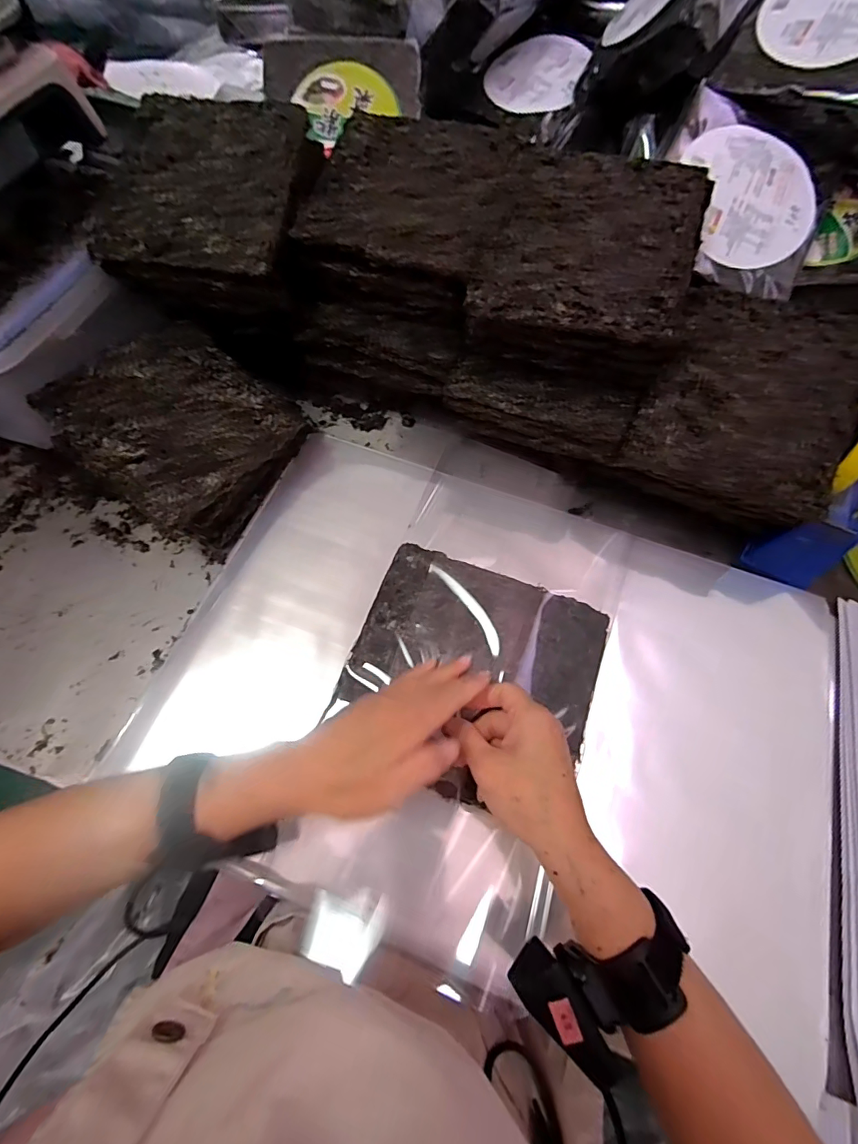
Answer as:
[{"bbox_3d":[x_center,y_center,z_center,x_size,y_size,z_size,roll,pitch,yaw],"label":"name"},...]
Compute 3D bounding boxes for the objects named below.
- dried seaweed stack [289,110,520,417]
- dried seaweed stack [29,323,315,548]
[{"bbox_3d":[-0.029,-0.325,0.534,0.186,0.200,0.217,19,66,7],"label":"dried seaweed stack"},{"bbox_3d":[-0.259,-0.146,0.503,0.202,0.093,0.186,29,68,11],"label":"dried seaweed stack"}]

